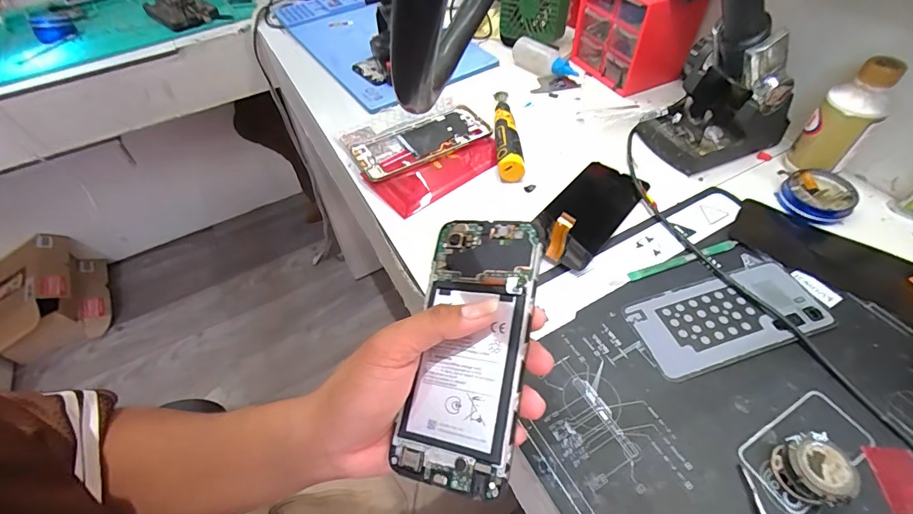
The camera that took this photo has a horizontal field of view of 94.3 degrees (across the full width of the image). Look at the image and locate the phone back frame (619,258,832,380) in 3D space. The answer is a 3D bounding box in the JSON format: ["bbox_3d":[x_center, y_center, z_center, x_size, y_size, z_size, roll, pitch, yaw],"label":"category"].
[{"bbox_3d":[0.231,0.050,0.361,0.159,0.004,0.073,-16,52,-8],"label":"phone back frame"}]

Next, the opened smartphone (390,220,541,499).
[{"bbox_3d":[0.008,0.053,0.258,0.069,0.004,0.159,3,71,26],"label":"opened smartphone"}]

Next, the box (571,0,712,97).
[{"bbox_3d":[0.240,-0.312,0.578,0.092,0.121,0.138,-22,53,-13],"label":"box"}]

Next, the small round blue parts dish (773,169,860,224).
[{"bbox_3d":[0.370,-0.064,0.434,0.060,0.021,0.067,36,62,28],"label":"small round blue parts dish"}]

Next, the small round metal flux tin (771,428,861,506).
[{"bbox_3d":[0.231,0.139,0.275,0.036,0.024,0.039,-2,51,2],"label":"small round metal flux tin"}]

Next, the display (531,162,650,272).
[{"bbox_3d":[0.134,-0.063,0.428,0.076,0.051,0.163,32,60,26],"label":"display"}]

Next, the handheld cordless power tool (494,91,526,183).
[{"bbox_3d":[0.060,-0.159,0.522,0.029,0.031,0.166,-3,51,2],"label":"handheld cordless power tool"}]

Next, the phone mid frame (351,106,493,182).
[{"bbox_3d":[-0.041,-0.141,0.520,0.164,0.012,0.070,-26,54,-16],"label":"phone mid frame"}]

